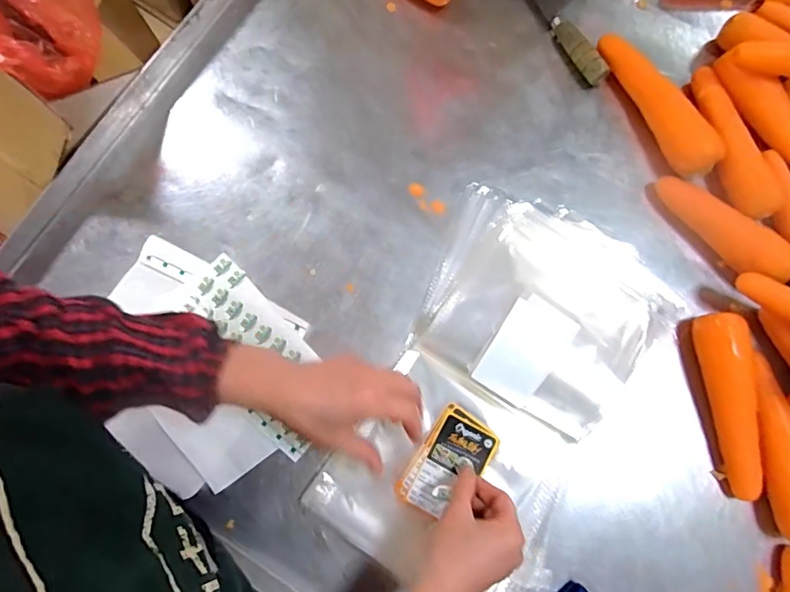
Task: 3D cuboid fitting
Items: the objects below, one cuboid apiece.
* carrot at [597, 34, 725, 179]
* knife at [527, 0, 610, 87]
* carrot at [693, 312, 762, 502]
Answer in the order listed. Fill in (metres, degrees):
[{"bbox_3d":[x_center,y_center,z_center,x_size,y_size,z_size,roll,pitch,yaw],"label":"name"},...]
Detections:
[{"bbox_3d":[0.307,-0.229,0.577,0.040,0.046,0.201,-27,79,-6],"label":"carrot"},{"bbox_3d":[0.197,-0.338,0.606,0.022,0.034,0.194,-30,80,-6],"label":"knife"},{"bbox_3d":[0.354,0.112,0.510,0.035,0.042,0.184,-6,78,-1],"label":"carrot"}]

